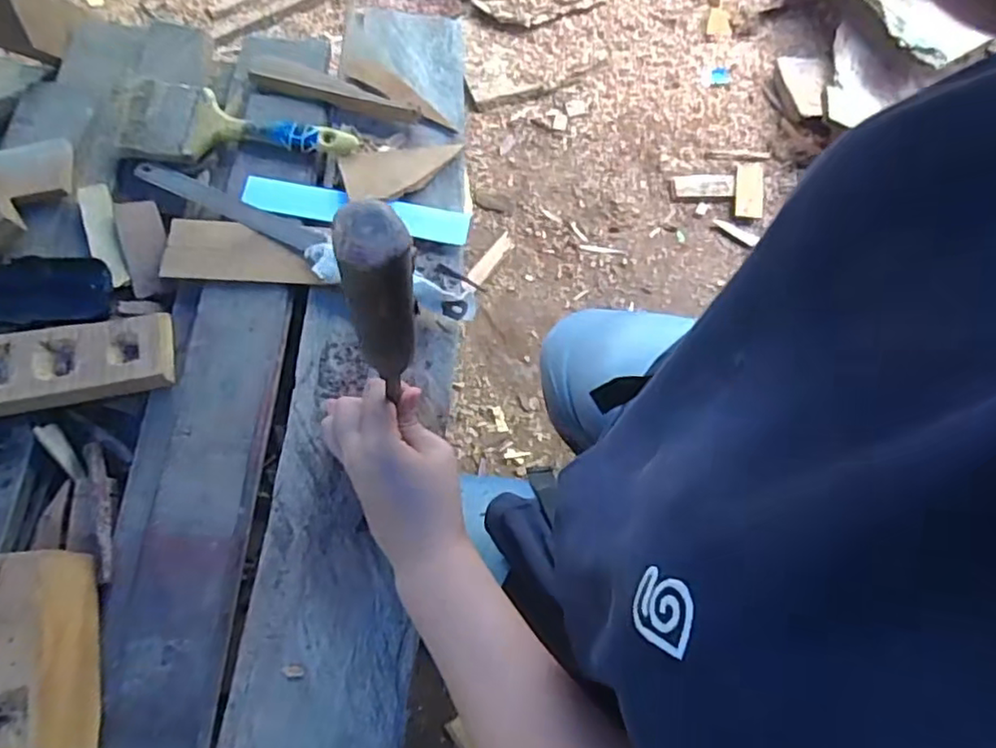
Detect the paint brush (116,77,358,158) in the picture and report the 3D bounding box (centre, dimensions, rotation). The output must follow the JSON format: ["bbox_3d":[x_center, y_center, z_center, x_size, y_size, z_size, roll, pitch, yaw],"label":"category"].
[{"bbox_3d":[-0.233,-0.209,0.549,0.217,0.025,0.071,12,69,4],"label":"paint brush"}]

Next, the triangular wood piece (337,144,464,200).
[{"bbox_3d":[-0.081,-0.178,0.557,0.107,0.012,0.054,-24,71,-24],"label":"triangular wood piece"}]

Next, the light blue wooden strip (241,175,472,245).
[{"bbox_3d":[-0.116,-0.138,0.537,0.186,0.009,0.031,9,76,-2],"label":"light blue wooden strip"}]

